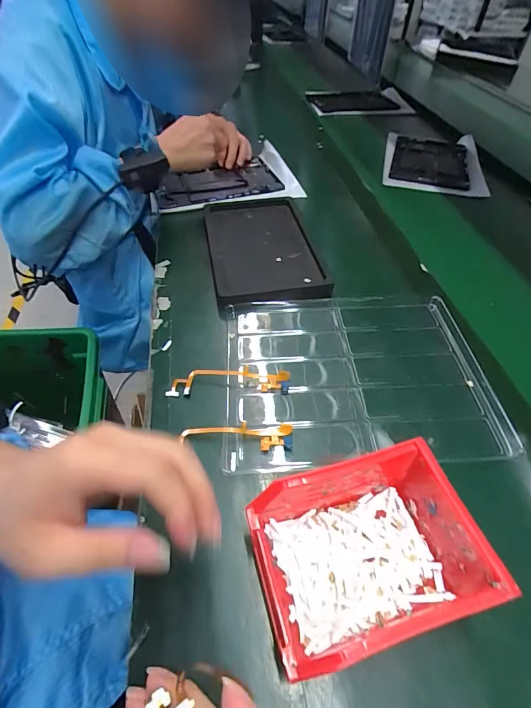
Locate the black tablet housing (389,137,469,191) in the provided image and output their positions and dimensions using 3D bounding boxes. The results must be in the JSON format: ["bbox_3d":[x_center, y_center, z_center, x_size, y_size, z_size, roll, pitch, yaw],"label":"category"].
[{"bbox_3d":[0.361,-0.425,0.805,0.155,0.029,0.257,15,50,10],"label":"black tablet housing"}]

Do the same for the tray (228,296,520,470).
[{"bbox_3d":[0.099,0.019,0.404,0.278,0.020,0.219,-1,49,-3],"label":"tray"}]

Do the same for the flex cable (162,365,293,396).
[{"bbox_3d":[-0.039,0.028,0.388,0.129,0.011,0.028,-1,49,-3],"label":"flex cable"}]

